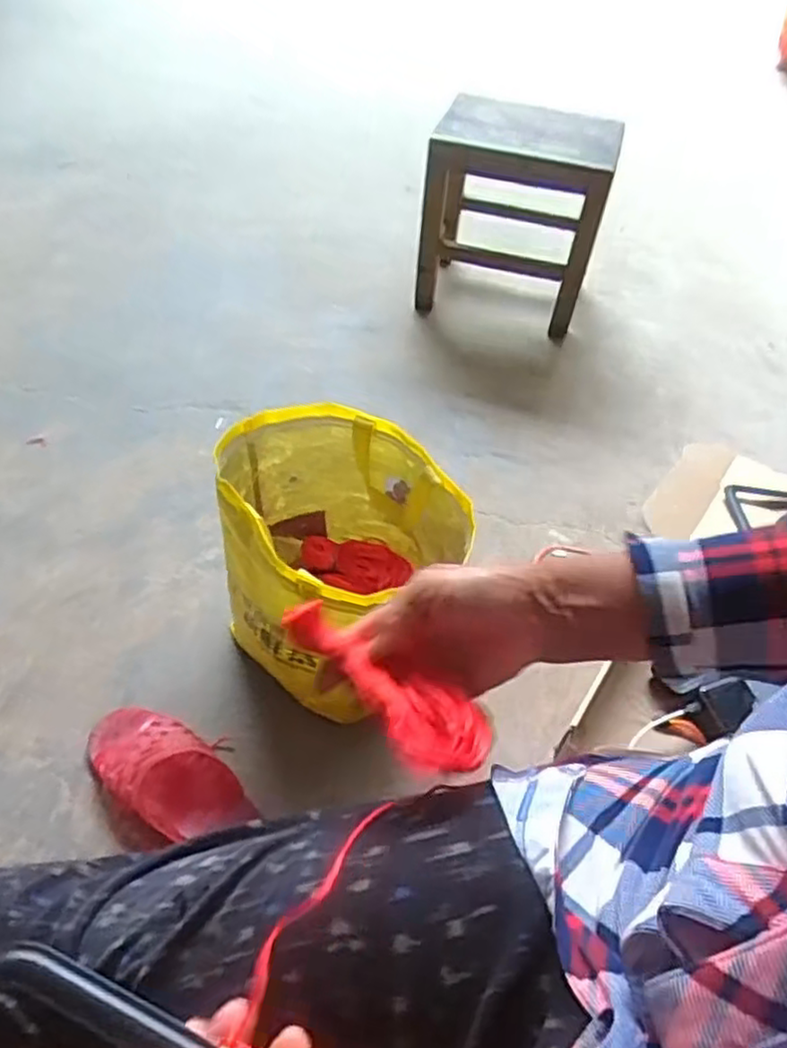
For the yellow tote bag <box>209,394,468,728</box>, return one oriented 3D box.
[{"bbox_3d":[-0.065,0.046,0.783,0.223,0.256,0.259,-26,60,-21],"label":"yellow tote bag"}]

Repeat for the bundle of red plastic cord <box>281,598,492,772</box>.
[{"bbox_3d":[-0.007,0.100,0.444,0.146,0.022,0.057,34,59,14],"label":"bundle of red plastic cord"}]

